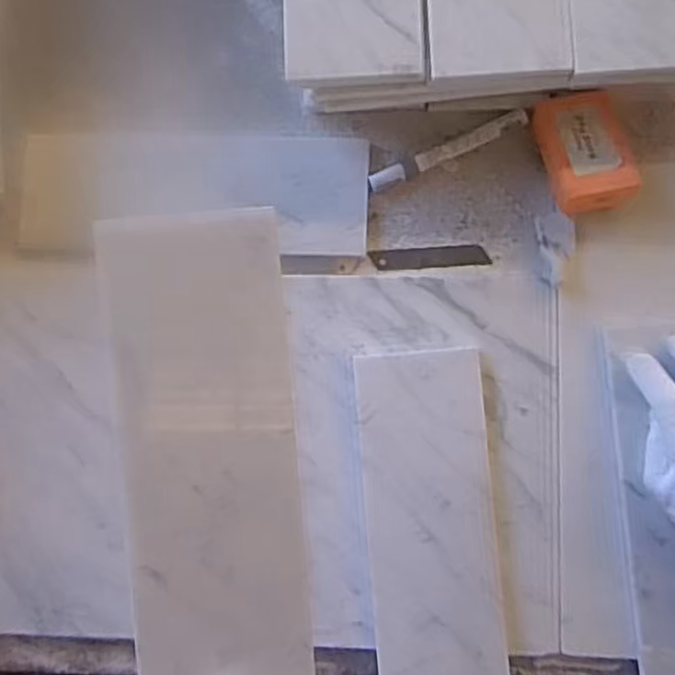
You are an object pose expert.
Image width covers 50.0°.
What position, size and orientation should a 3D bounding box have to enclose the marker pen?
[{"bbox_3d":[0.093,-0.158,0.613,0.141,0.013,0.016,-23,83,1],"label":"marker pen"}]

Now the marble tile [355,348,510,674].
[{"bbox_3d":[0.077,0.163,0.580,0.100,0.006,0.301,-4,84,3],"label":"marble tile"}]

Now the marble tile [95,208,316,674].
[{"bbox_3d":[-0.071,0.082,0.408,0.098,0.012,0.295,-4,97,-6],"label":"marble tile"}]

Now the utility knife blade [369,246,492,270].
[{"bbox_3d":[0.079,-0.069,0.623,0.099,0.006,0.019,-2,84,3],"label":"utility knife blade"}]

